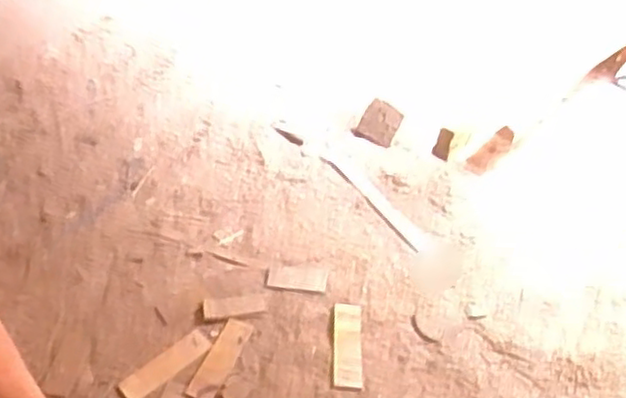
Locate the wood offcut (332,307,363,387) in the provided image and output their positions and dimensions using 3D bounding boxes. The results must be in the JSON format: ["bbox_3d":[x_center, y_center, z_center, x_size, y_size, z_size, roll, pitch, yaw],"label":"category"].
[{"bbox_3d":[0.067,0.285,1.406,0.055,0.016,0.176,1,47,1],"label":"wood offcut"}]

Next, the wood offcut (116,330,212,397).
[{"bbox_3d":[-0.293,0.329,1.425,0.190,0.009,0.057,-32,54,-26],"label":"wood offcut"}]

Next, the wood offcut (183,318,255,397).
[{"bbox_3d":[-0.184,0.318,1.429,0.060,0.013,0.182,18,49,16],"label":"wood offcut"}]

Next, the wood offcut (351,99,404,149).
[{"bbox_3d":[0.164,-0.184,1.782,0.093,0.113,0.033,36,32,6],"label":"wood offcut"}]

